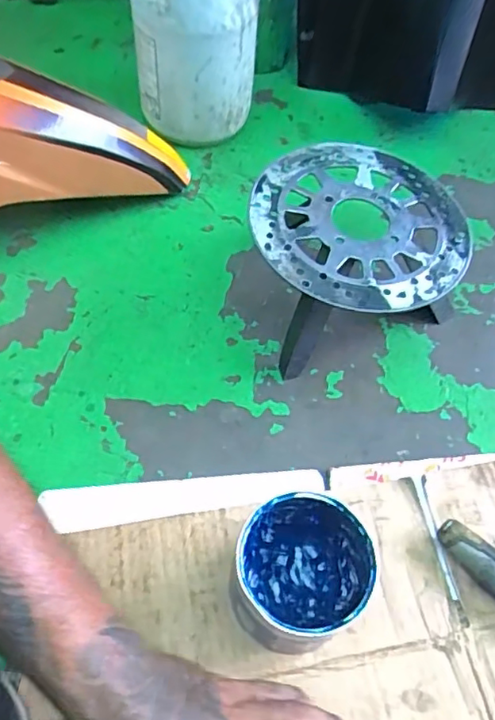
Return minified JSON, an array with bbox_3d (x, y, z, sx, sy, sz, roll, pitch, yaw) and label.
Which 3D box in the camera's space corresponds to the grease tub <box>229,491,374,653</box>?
[{"bbox_3d":[0.040,0.168,0.458,0.100,0.091,0.097,2,56,-3],"label":"grease tub"}]

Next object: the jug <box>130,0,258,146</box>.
[{"bbox_3d":[-0.064,-0.400,0.713,0.148,0.277,0.119,2,57,-4],"label":"jug"}]

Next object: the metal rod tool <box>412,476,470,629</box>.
[{"bbox_3d":[0.171,0.168,0.527,0.013,0.006,0.132,-2,57,-6],"label":"metal rod tool"}]

